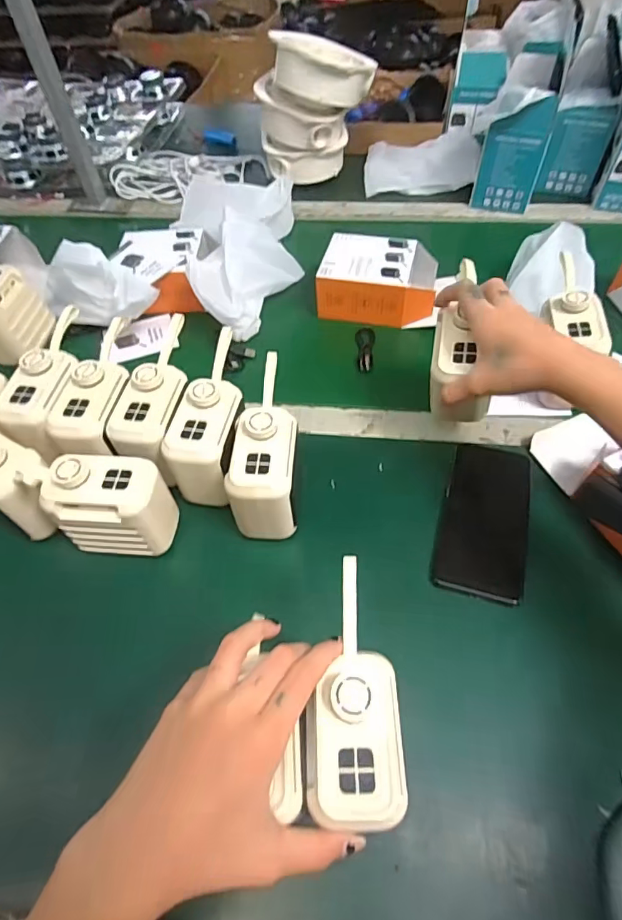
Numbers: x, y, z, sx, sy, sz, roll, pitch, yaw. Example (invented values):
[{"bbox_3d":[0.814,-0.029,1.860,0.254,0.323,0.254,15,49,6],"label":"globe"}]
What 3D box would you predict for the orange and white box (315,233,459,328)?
[{"bbox_3d":[0.093,-0.230,0.607,0.152,0.059,0.101,11,56,11],"label":"orange and white box"}]

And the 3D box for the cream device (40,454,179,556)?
[{"bbox_3d":[-0.166,0.040,0.402,0.081,0.088,0.052,4,55,6],"label":"cream device"}]

